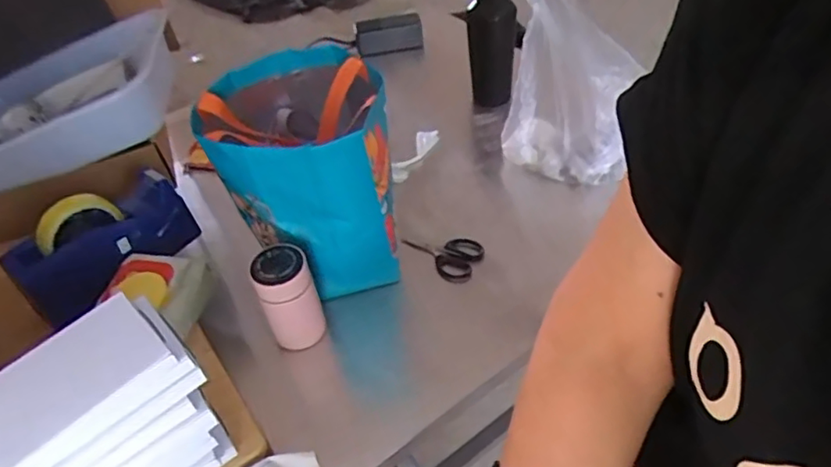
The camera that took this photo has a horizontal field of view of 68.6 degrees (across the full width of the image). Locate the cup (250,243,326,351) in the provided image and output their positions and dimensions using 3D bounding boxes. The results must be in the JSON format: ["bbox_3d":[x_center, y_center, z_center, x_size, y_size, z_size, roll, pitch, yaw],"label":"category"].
[{"bbox_3d":[-0.144,0.079,0.712,0.062,0.133,0.058,-18,46,-11],"label":"cup"}]

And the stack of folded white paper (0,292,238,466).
[{"bbox_3d":[-0.259,0.173,0.523,0.168,0.185,0.089,-35,51,-25],"label":"stack of folded white paper"}]

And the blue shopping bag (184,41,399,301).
[{"bbox_3d":[-0.143,-0.066,0.770,0.204,0.256,0.215,-15,46,-8],"label":"blue shopping bag"}]

